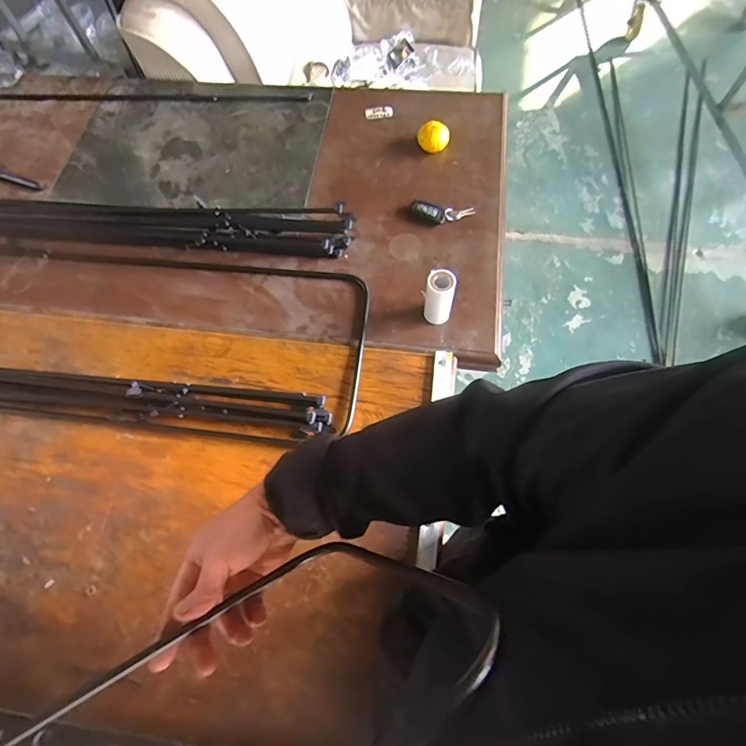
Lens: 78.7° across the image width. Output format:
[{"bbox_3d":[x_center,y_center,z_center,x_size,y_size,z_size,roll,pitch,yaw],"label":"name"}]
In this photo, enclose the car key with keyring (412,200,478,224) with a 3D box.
[{"bbox_3d":[0.138,-0.319,0.897,0.122,0.023,0.030,5,66,6],"label":"car key with keyring"}]

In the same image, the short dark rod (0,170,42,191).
[{"bbox_3d":[-0.791,-0.426,0.996,0.158,0.012,0.021,21,69,12],"label":"short dark rod"}]

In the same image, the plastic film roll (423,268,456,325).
[{"bbox_3d":[0.112,-0.126,0.771,0.044,0.108,0.042,-1,66,3],"label":"plastic film roll"}]

